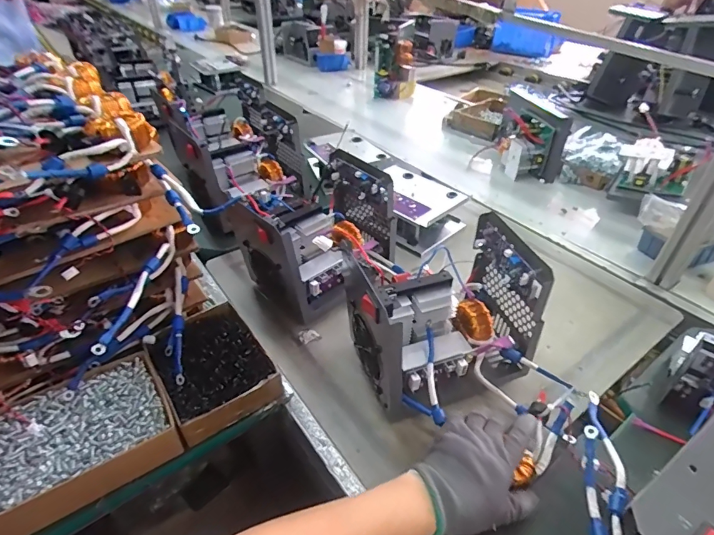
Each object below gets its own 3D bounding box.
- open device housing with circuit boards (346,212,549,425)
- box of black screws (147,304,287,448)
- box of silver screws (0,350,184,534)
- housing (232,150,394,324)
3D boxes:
[{"bbox_3d":[0.118,0.075,0.559,0.240,0.191,0.168,-18,42,-22],"label":"open device housing with circuit boards"},{"bbox_3d":[-0.196,0.133,0.574,0.129,0.057,0.174,-24,45,-28],"label":"box of black screws"},{"bbox_3d":[-0.329,0.199,0.487,0.213,0.043,0.146,-24,44,-28],"label":"box of silver screws"},{"bbox_3d":[-0.050,-0.058,0.716,0.284,0.194,0.150,-30,48,-33],"label":"housing"}]

